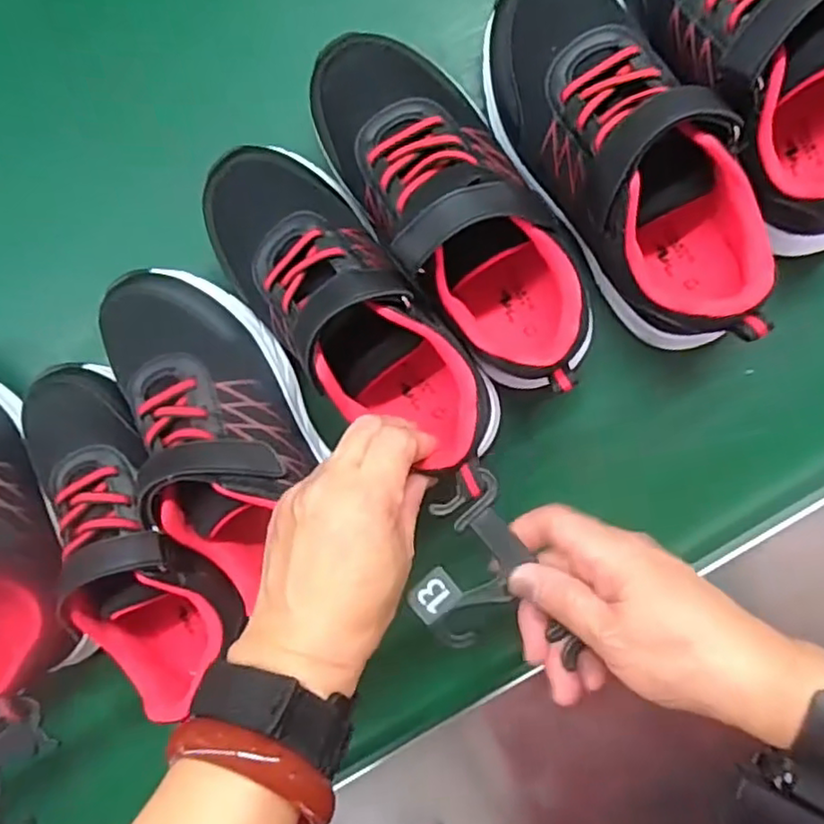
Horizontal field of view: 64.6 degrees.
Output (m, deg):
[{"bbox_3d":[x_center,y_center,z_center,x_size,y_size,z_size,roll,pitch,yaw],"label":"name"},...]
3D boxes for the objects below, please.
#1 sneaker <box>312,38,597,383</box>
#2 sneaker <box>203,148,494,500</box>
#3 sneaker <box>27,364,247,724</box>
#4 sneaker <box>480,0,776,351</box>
[{"bbox_3d":[0.023,-0.108,0.344,0.073,0.092,0.196,-36,91,10],"label":"sneaker"},{"bbox_3d":[-0.037,-0.058,0.343,0.073,0.071,0.196,-41,87,10],"label":"sneaker"},{"bbox_3d":[-0.160,0.067,0.365,0.076,0.068,0.195,-29,93,9],"label":"sneaker"},{"bbox_3d":[0.105,-0.128,0.325,0.075,0.075,0.197,-33,92,9],"label":"sneaker"}]

